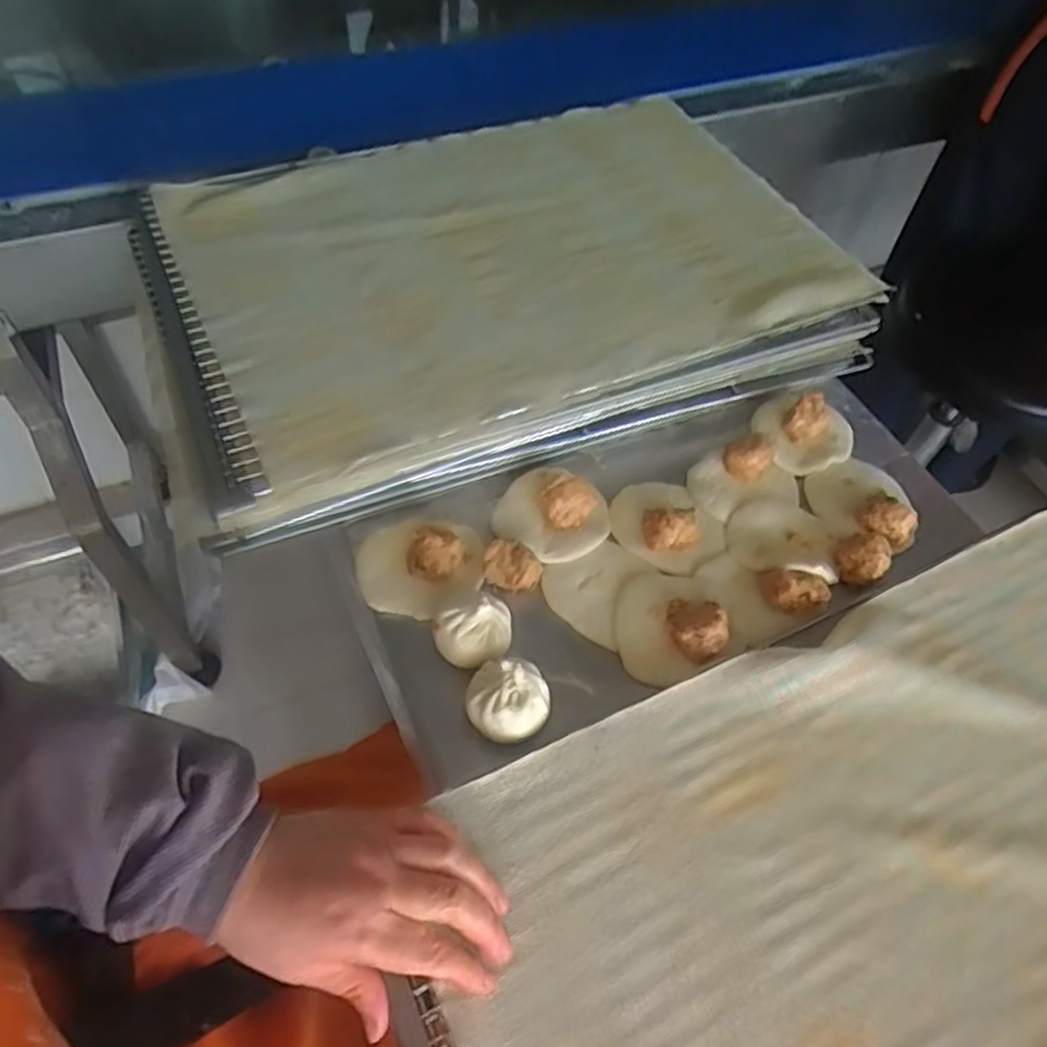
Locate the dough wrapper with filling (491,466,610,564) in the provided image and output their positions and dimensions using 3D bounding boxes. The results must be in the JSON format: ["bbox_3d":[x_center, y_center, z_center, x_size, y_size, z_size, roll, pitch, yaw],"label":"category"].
[{"bbox_3d":[0.025,-0.014,0.575,0.085,0.044,0.082,2,56,-3],"label":"dough wrapper with filling"}]

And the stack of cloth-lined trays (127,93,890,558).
[{"bbox_3d":[-0.030,-0.230,0.686,0.613,0.078,0.406,-18,59,-15],"label":"stack of cloth-lined trays"}]

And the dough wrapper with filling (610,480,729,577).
[{"bbox_3d":[0.116,-0.005,0.579,0.080,0.037,0.088,2,56,-3],"label":"dough wrapper with filling"}]

